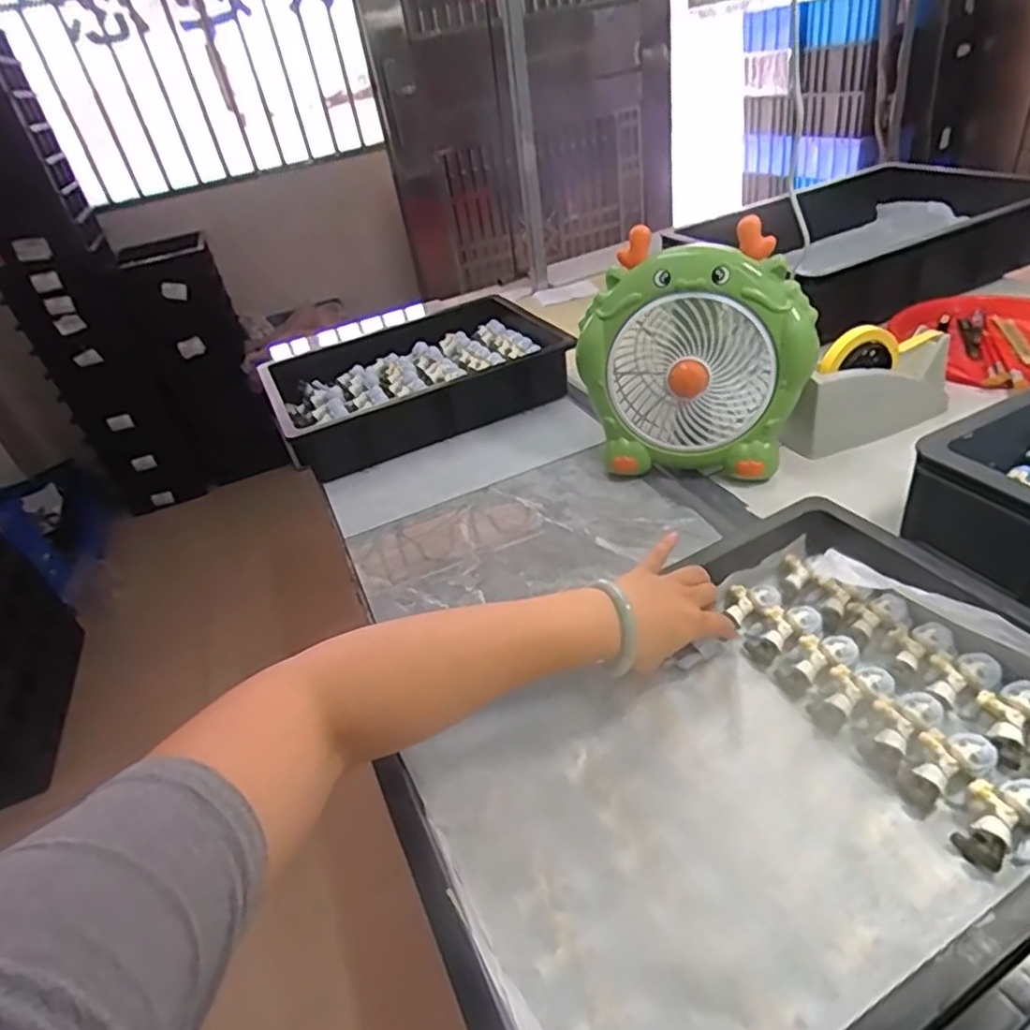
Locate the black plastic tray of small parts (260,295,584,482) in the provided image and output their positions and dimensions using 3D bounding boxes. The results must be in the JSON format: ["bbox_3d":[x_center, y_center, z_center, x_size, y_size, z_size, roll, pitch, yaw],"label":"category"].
[{"bbox_3d":[-0.157,-0.212,1.068,0.452,0.115,0.292,-23,37,-17],"label":"black plastic tray of small parts"}]

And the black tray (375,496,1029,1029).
[{"bbox_3d":[0.151,0.164,0.423,0.429,0.077,0.289,-23,40,-19],"label":"black tray"}]

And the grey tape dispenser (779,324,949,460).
[{"bbox_3d":[0.432,-0.156,0.801,0.215,0.127,0.061,-17,36,-9],"label":"grey tape dispenser"}]

